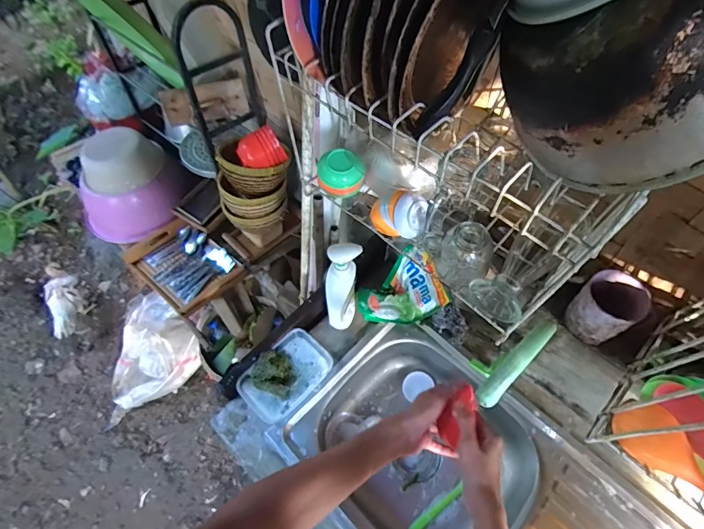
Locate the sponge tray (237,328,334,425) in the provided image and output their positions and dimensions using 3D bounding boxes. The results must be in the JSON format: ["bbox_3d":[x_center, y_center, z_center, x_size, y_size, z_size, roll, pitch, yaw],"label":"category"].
[{"bbox_3d":[-0.130,0.220,0.793,0.116,0.054,0.174,39,66,22],"label":"sponge tray"}]

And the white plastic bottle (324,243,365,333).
[{"bbox_3d":[-0.019,0.056,0.784,0.060,0.248,0.077,8,58,6],"label":"white plastic bottle"}]

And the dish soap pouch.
[{"bbox_3d":[0.095,0.061,0.846,0.159,0.125,0.148,-14,59,-8],"label":"dish soap pouch"}]

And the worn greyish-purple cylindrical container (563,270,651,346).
[{"bbox_3d":[0.388,0.069,0.613,0.084,0.090,0.080,0,58,0],"label":"worn greyish-purple cylindrical container"}]

